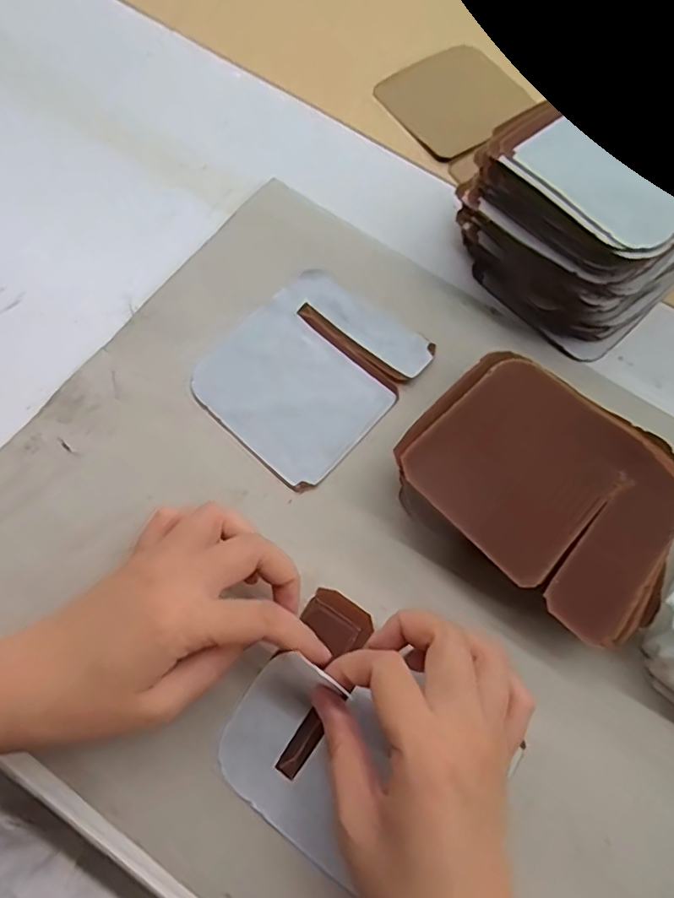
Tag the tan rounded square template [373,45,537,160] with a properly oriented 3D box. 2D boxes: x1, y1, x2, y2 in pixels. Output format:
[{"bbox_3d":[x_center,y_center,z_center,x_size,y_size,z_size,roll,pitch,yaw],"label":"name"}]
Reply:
[{"bbox_3d":[0.090,-0.275,0.430,0.085,0.006,0.094,-35,74,4],"label":"tan rounded square template"}]

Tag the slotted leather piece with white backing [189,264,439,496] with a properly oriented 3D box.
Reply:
[{"bbox_3d":[-0.016,-0.051,0.353,0.106,0.004,0.130,42,74,8],"label":"slotted leather piece with white backing"}]

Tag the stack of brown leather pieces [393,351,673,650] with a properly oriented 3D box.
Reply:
[{"bbox_3d":[0.117,0.023,0.315,0.155,0.039,0.120,37,74,9],"label":"stack of brown leather pieces"}]

